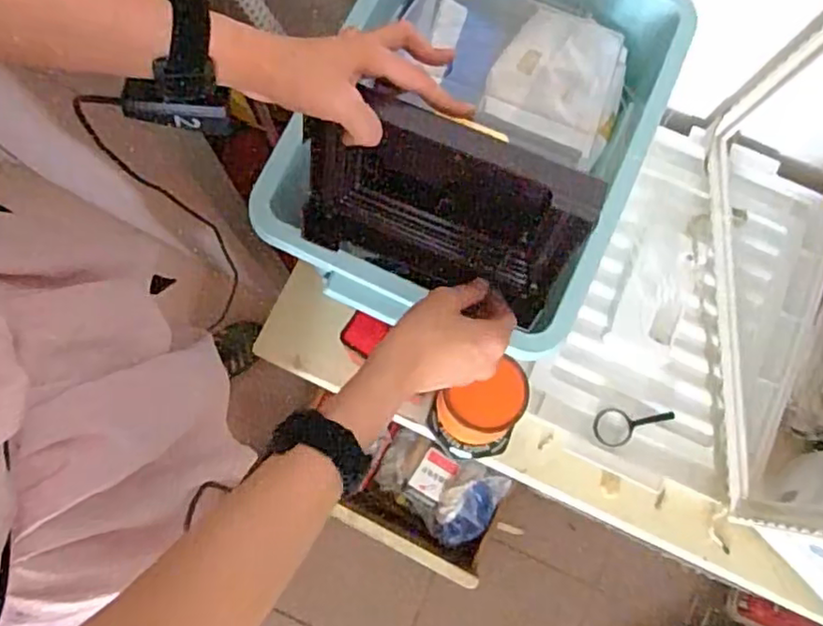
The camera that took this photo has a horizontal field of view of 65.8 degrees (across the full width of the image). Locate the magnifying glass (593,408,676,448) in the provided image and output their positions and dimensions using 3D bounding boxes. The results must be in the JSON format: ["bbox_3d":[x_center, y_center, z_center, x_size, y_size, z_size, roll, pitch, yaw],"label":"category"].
[{"bbox_3d":[0.253,0.128,0.725,0.093,0.008,0.041,-7,78,-2],"label":"magnifying glass"}]

